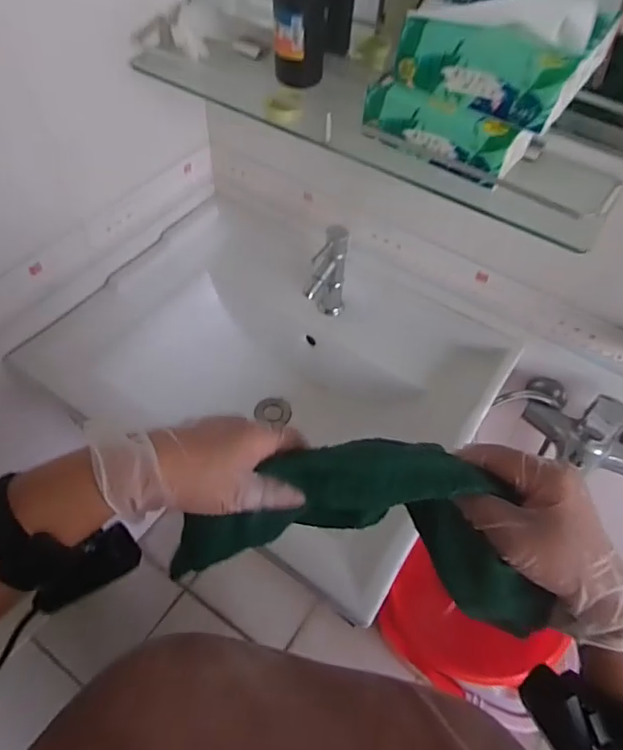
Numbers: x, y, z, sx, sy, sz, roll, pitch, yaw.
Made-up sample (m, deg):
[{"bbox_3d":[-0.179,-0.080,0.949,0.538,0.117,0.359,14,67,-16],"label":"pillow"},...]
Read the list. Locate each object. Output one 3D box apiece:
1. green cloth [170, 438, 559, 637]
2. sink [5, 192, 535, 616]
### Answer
[{"bbox_3d":[0.027,0.106,0.370,0.268,0.131,0.036,4,16,13],"label":"green cloth"},{"bbox_3d":[-0.059,0.008,0.792,0.584,0.244,0.436,30,58,17],"label":"sink"}]

